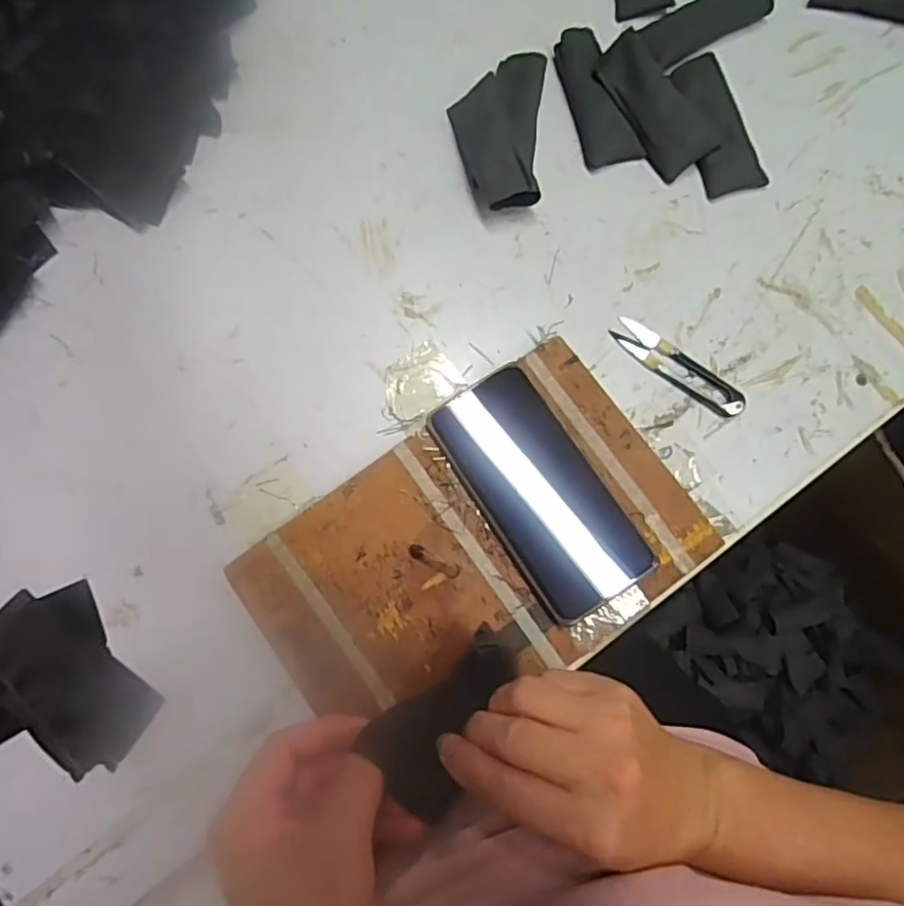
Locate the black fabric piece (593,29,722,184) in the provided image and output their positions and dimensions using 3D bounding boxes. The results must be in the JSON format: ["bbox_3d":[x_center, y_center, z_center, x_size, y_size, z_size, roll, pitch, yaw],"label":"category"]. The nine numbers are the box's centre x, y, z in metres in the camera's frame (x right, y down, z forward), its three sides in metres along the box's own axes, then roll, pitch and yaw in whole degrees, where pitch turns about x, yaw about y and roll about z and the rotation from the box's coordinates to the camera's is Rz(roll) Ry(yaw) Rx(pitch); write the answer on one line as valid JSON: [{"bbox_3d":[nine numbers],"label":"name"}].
[{"bbox_3d":[0.147,-0.252,0.454,0.044,0.015,0.101,-35,93,-6],"label":"black fabric piece"}]

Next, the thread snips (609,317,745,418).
[{"bbox_3d":[0.156,-0.060,0.432,0.101,0.009,0.024,37,82,8],"label":"thread snips"}]

